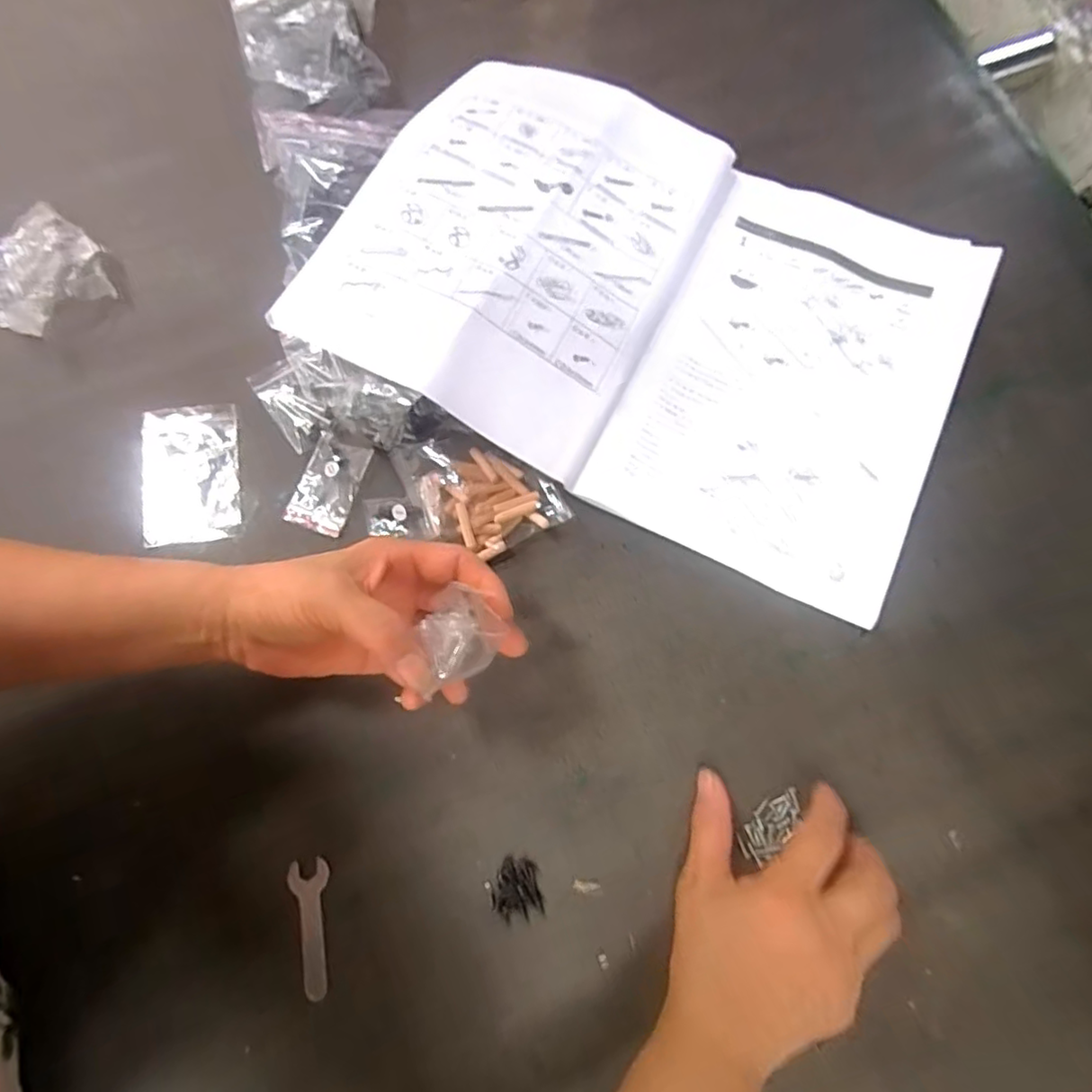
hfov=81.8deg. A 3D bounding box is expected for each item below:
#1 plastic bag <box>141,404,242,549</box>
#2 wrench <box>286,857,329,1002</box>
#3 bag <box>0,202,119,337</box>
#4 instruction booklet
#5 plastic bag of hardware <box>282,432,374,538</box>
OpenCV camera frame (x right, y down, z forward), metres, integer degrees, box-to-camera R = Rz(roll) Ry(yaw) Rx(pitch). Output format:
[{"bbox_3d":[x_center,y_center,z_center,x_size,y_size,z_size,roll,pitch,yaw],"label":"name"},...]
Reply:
[{"bbox_3d":[-0.227,-0.045,0.401,0.060,0.005,0.090,-10,76,-4],"label":"plastic bag"},{"bbox_3d":[-0.126,0.205,0.337,0.021,0.004,0.067,-9,76,-4],"label":"wrench"},{"bbox_3d":[-0.339,-0.180,0.416,0.077,0.026,0.081,43,78,9],"label":"bag"},{"bbox_3d":[0.078,-0.161,0.401,0.389,0.061,0.283,24,76,5],"label":"instruction booklet"},{"bbox_3d":[-0.137,-0.039,0.398,0.038,0.007,0.060,21,76,4],"label":"plastic bag of hardware"}]

